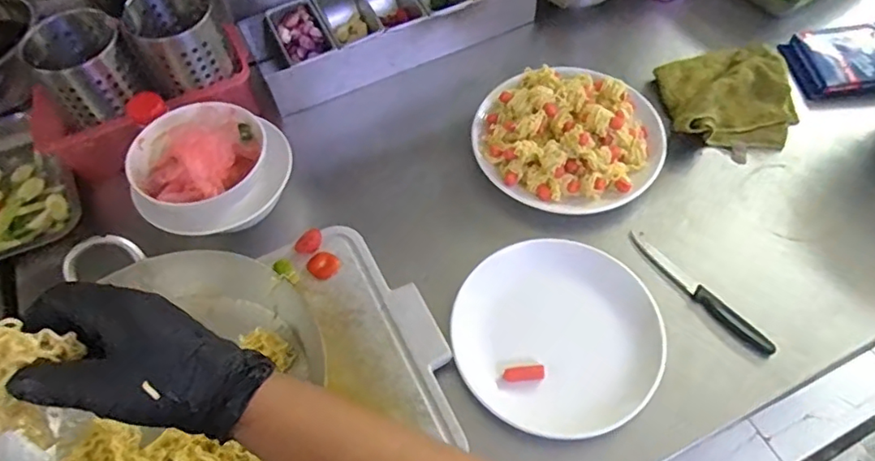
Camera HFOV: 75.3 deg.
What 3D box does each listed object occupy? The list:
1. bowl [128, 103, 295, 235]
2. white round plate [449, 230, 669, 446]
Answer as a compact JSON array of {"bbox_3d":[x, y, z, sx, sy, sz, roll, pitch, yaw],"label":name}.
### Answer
[{"bbox_3d":[-0.291,-0.080,0.704,0.163,0.083,0.170,-2,59,3],"label":"bowl"},{"bbox_3d":[0.134,0.112,0.641,0.220,0.023,0.222,-2,59,3],"label":"white round plate"}]

